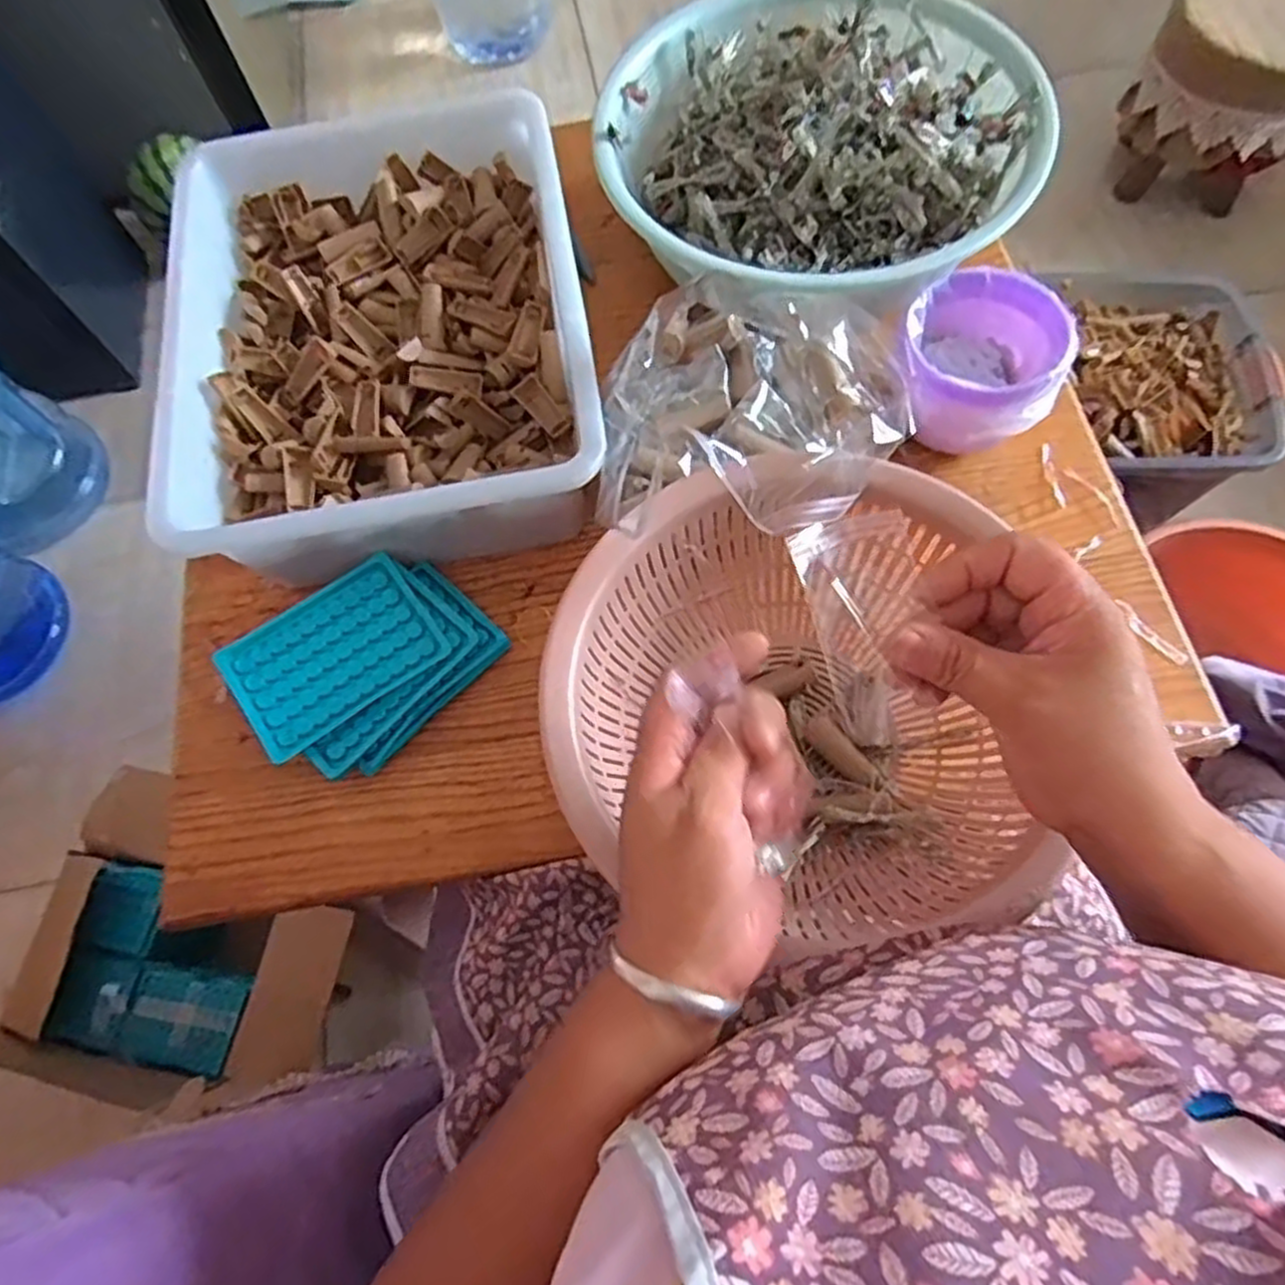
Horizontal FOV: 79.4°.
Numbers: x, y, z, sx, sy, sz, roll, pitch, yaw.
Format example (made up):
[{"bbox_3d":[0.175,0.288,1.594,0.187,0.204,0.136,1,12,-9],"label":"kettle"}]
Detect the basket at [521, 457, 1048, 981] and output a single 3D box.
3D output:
[{"bbox_3d":[0.074,0.026,0.457,0.245,0.124,0.285,1,68,3],"label":"basket"}]

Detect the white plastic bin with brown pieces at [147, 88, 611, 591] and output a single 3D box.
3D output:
[{"bbox_3d":[-0.191,-0.233,0.588,0.289,0.101,0.367,-10,68,-1],"label":"white plastic bin with brown pieces"}]

